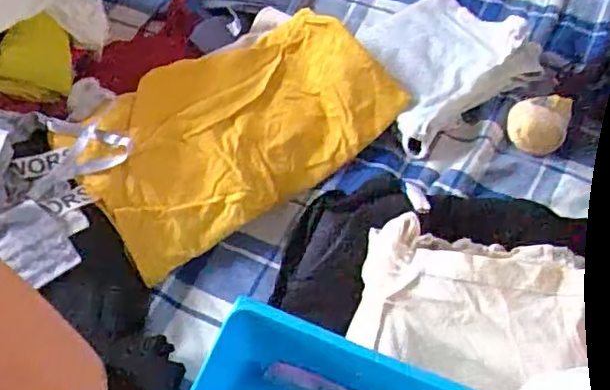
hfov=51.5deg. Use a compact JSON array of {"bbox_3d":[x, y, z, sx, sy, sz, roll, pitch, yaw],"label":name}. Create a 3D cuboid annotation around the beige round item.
[{"bbox_3d":[0.252,-0.077,0.687,0.063,0.029,0.064,-1,59,1],"label":"beige round item"}]

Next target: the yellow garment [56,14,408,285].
[{"bbox_3d":[-0.073,-0.077,0.660,0.324,0.068,0.193,-32,63,-17],"label":"yellow garment"}]

